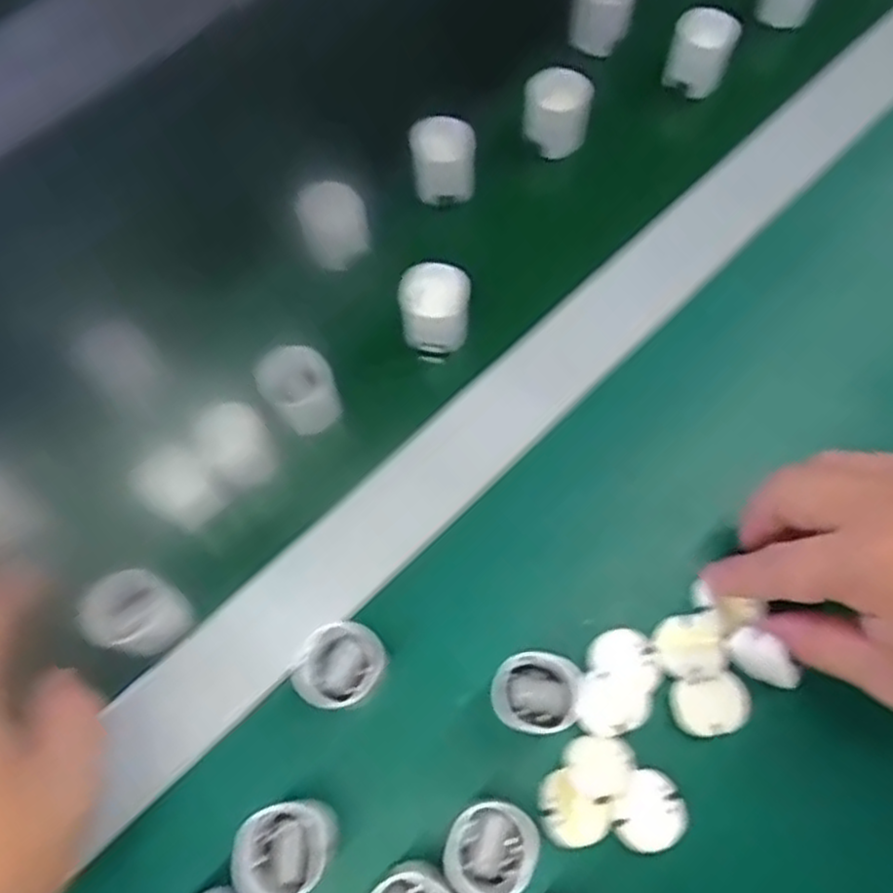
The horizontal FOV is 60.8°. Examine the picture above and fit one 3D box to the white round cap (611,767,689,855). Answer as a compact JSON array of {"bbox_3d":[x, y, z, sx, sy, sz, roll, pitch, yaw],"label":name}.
[{"bbox_3d":[0.078,0.140,0.292,0.027,0.004,0.028,1,70,-2],"label":"white round cap"}]

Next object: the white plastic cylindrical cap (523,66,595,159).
[{"bbox_3d":[0.060,-0.181,0.413,0.036,0.033,0.029,12,70,2],"label":"white plastic cylindrical cap"}]

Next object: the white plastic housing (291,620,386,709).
[{"bbox_3d":[-0.042,0.086,0.299,0.034,0.021,0.030,-40,76,-15],"label":"white plastic housing"}]

